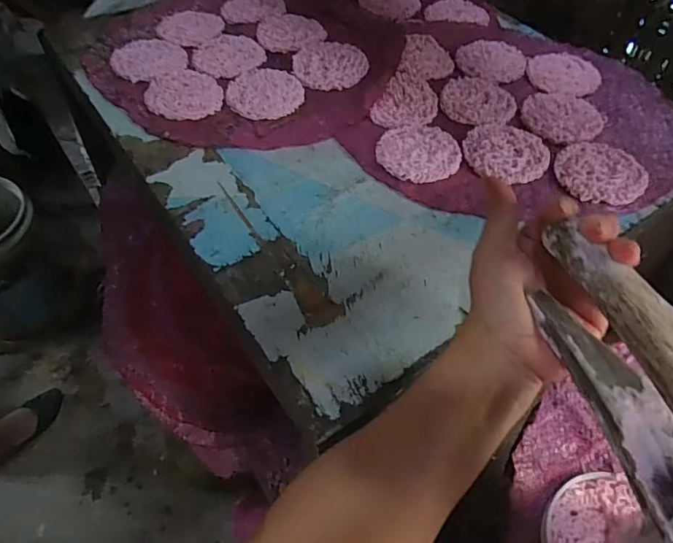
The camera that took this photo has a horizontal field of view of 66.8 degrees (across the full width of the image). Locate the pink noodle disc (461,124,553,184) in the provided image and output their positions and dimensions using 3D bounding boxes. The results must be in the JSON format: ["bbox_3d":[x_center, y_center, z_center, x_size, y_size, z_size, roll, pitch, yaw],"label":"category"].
[{"bbox_3d":[0.162,-0.115,0.489,0.077,0.006,0.076,1,52,-2],"label":"pink noodle disc"}]

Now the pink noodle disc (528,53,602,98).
[{"bbox_3d":[0.258,-0.226,0.575,0.078,0.004,0.080,1,52,-2],"label":"pink noodle disc"}]

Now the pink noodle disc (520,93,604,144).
[{"bbox_3d":[0.232,-0.162,0.525,0.077,0.007,0.081,1,52,-2],"label":"pink noodle disc"}]

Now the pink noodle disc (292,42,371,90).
[{"bbox_3d":[-0.007,-0.229,0.562,0.079,0.008,0.076,1,52,-2],"label":"pink noodle disc"}]

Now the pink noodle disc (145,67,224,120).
[{"bbox_3d":[-0.157,-0.185,0.525,0.073,0.006,0.083,-13,53,-13],"label":"pink noodle disc"}]

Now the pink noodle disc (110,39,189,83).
[{"bbox_3d":[-0.209,-0.237,0.564,0.082,0.008,0.076,1,52,-2],"label":"pink noodle disc"}]

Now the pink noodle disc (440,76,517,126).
[{"bbox_3d":[0.150,-0.182,0.540,0.076,0.006,0.085,9,52,4],"label":"pink noodle disc"}]

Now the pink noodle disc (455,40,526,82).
[{"bbox_3d":[0.178,-0.244,0.588,0.076,0.007,0.070,1,52,-2],"label":"pink noodle disc"}]

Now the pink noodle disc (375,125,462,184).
[{"bbox_3d":[0.078,-0.117,0.487,0.077,0.009,0.079,1,52,-2],"label":"pink noodle disc"}]

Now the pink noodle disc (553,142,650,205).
[{"bbox_3d":[0.245,-0.093,0.474,0.079,0.008,0.079,1,52,-2],"label":"pink noodle disc"}]

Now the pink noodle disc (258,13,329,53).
[{"bbox_3d":[-0.056,-0.284,0.600,0.077,0.004,0.080,1,52,-2],"label":"pink noodle disc"}]

